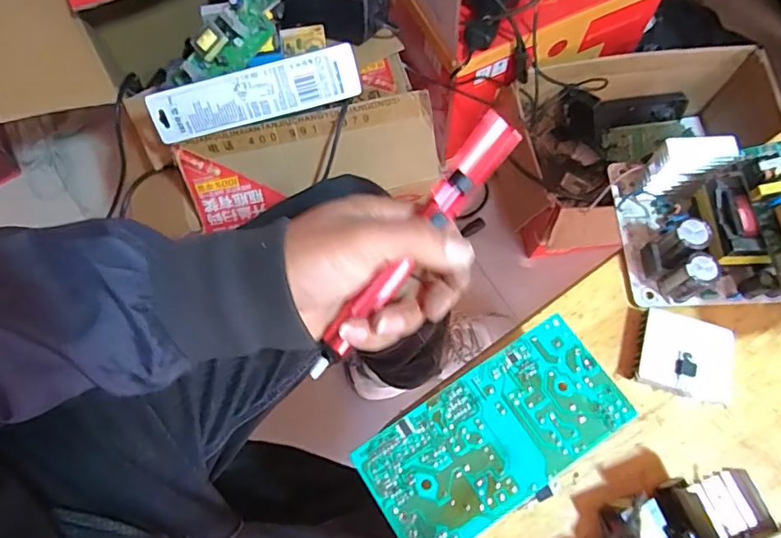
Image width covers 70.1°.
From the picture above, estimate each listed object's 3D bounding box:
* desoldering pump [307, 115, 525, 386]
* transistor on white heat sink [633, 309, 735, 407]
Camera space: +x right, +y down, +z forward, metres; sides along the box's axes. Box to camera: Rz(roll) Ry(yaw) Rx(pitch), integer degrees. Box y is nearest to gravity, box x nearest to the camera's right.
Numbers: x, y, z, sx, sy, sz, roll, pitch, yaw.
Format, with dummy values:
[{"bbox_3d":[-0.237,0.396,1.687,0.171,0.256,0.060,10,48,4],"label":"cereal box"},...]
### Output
[{"bbox_3d":[0.011,-0.013,0.323,0.023,0.019,0.185,38,92,14],"label":"desoldering pump"},{"bbox_3d":[0.186,0.056,0.355,0.053,0.019,0.048,16,71,7],"label":"transistor on white heat sink"}]

